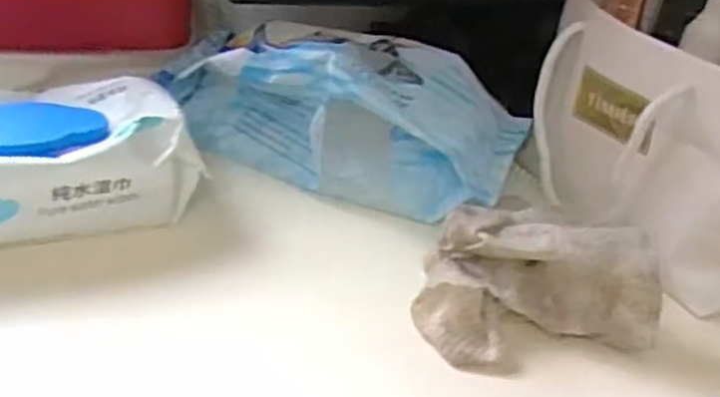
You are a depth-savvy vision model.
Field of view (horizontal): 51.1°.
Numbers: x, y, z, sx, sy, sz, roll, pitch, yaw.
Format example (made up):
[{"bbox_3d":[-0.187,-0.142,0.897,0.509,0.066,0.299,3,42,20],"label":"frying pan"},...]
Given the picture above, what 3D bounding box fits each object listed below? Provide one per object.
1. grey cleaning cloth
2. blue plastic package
[{"bbox_3d":[0.079,0.039,0.374,0.106,0.052,0.091,-6,34,-20],"label":"grey cleaning cloth"},{"bbox_3d":[-0.013,-0.062,0.482,0.225,0.078,0.097,15,33,13],"label":"blue plastic package"}]

